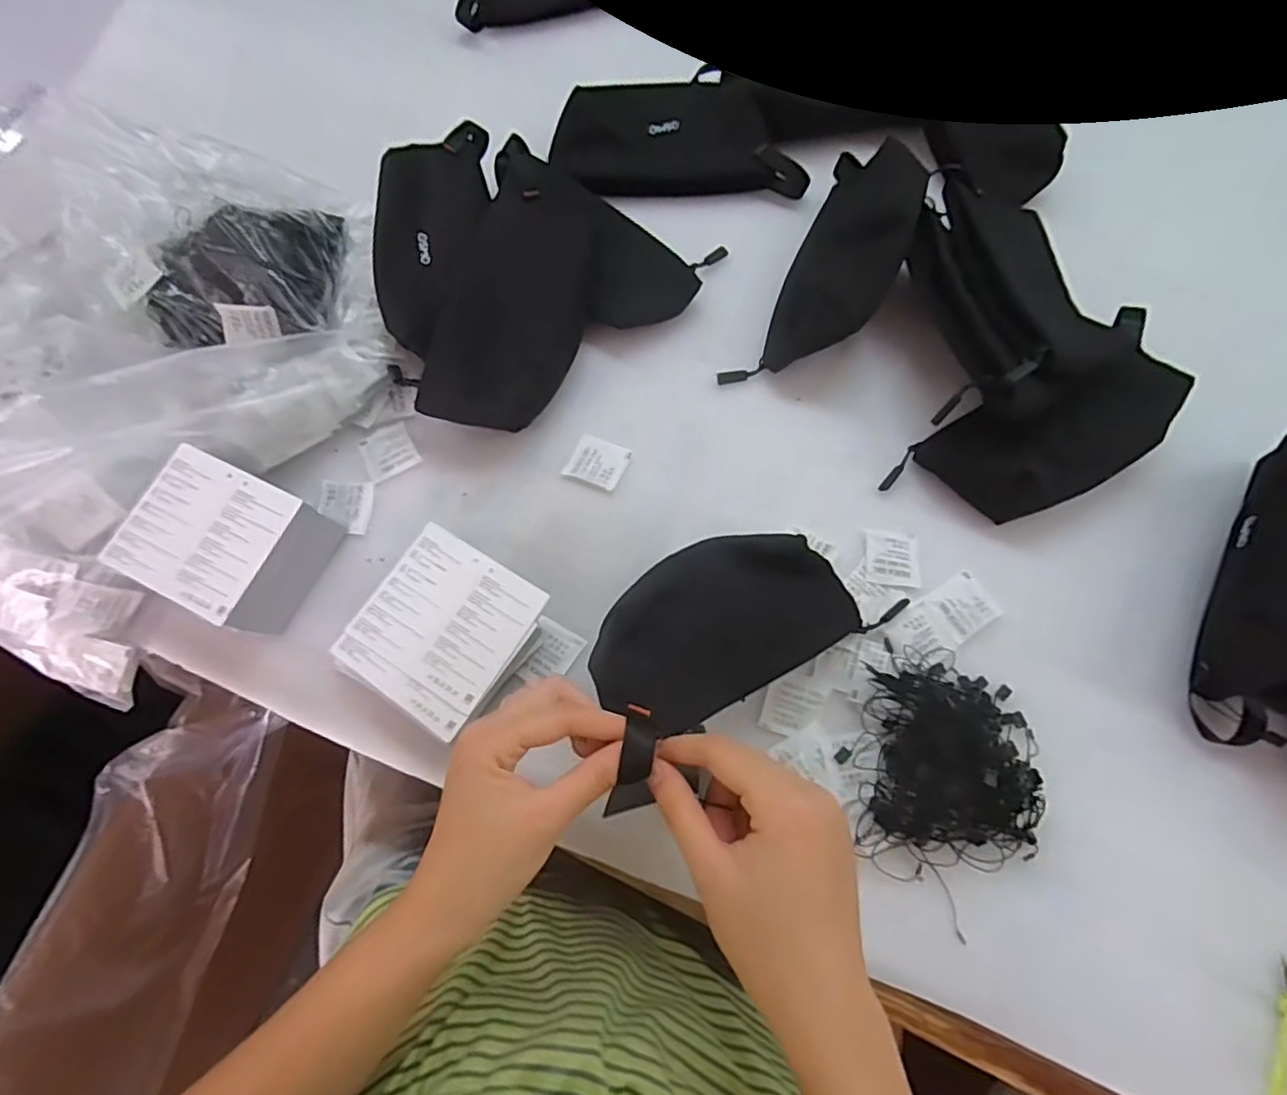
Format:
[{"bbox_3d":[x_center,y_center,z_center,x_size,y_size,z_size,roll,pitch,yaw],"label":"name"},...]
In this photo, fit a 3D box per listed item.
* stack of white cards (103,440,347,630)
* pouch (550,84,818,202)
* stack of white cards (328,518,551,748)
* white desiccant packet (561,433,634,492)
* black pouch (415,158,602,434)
[{"bbox_3d":[-0.272,0.000,0.426,0.108,0.066,0.089,25,74,9],"label":"stack of white cards"},{"bbox_3d":[0.030,-0.350,0.552,0.215,0.041,0.090,-3,71,0],"label":"pouch"},{"bbox_3d":[-0.129,0.057,0.422,0.104,0.032,0.108,30,75,11],"label":"stack of white cards"},{"bbox_3d":[-0.034,-0.065,0.476,0.041,0.004,0.038,22,73,8],"label":"white desiccant packet"},{"bbox_3d":[-0.088,-0.185,0.473,0.091,0.026,0.211,23,78,-25],"label":"black pouch"}]

